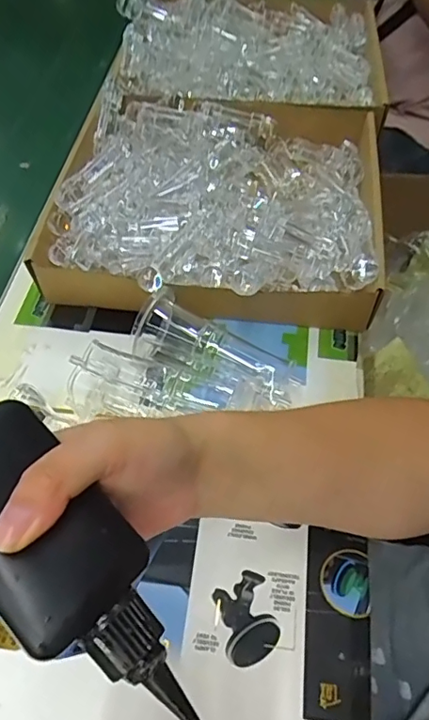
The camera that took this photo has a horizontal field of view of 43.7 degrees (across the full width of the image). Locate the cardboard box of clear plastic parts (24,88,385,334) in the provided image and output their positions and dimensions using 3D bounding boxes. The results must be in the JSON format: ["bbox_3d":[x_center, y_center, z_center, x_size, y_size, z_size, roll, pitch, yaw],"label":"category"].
[{"bbox_3d":[0.006,-0.163,0.531,0.305,0.072,0.292,7,56,6],"label":"cardboard box of clear plastic parts"}]

